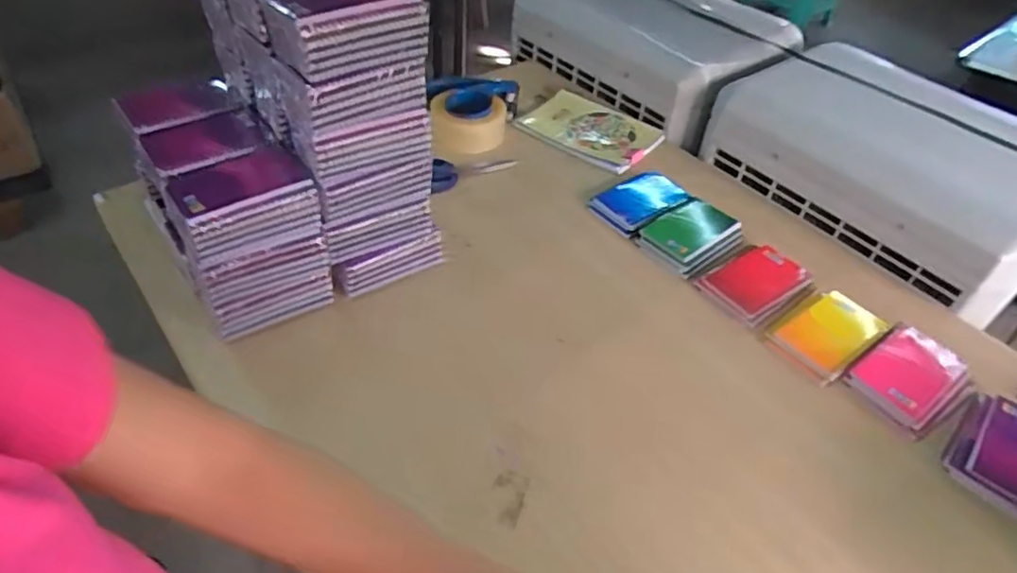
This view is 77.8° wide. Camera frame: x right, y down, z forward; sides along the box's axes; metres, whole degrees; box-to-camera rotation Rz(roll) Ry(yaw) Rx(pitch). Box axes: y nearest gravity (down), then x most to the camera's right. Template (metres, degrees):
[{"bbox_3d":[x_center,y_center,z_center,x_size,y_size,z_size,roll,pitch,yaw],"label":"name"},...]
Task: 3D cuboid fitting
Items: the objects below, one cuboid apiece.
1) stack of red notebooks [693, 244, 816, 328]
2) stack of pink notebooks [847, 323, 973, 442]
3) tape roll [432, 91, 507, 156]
[{"bbox_3d":[0.328,-0.007,0.835,0.139,0.012,0.098,-26,53,-28],"label":"stack of red notebooks"},{"bbox_3d":[0.470,0.108,0.734,0.141,0.022,0.102,-28,54,-30],"label":"stack of pink notebooks"},{"bbox_3d":[-0.067,-0.275,1.058,0.120,0.062,0.120,3,45,-3],"label":"tape roll"}]

